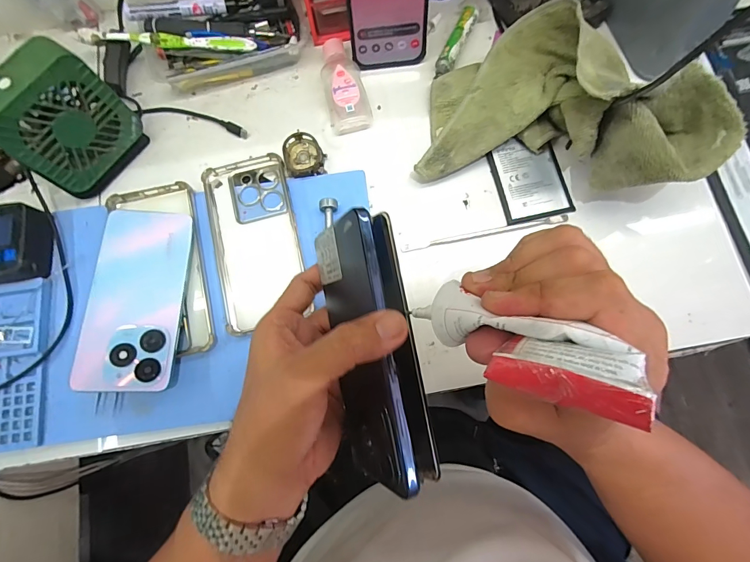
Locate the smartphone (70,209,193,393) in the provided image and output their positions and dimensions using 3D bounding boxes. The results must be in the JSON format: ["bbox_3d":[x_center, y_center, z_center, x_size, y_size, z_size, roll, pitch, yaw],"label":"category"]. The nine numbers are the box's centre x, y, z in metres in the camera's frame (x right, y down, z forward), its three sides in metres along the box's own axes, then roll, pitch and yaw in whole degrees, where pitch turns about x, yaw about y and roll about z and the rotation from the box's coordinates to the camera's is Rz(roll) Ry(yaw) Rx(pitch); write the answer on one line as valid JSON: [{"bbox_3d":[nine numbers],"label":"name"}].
[{"bbox_3d":[-0.207,0.013,0.336,0.073,0.007,0.160,5,72,-14],"label":"smartphone"}]

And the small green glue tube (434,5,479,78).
[{"bbox_3d":[0.086,-0.254,0.413,0.017,0.019,0.085,25,78,7],"label":"small green glue tube"}]

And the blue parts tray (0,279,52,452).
[{"bbox_3d":[-0.333,0.075,0.346,0.070,0.013,0.147,-6,77,0],"label":"blue parts tray"}]

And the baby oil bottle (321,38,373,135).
[{"bbox_3d":[-0.033,-0.207,0.407,0.042,0.024,0.098,-13,77,-2],"label":"baby oil bottle"}]

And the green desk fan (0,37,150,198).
[{"bbox_3d":[-0.278,-0.141,0.351,0.049,0.112,0.098,38,80,9],"label":"green desk fan"}]

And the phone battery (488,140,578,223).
[{"bbox_3d":[0.154,-0.102,0.384,0.066,0.007,0.084,-13,77,-2],"label":"phone battery"}]

